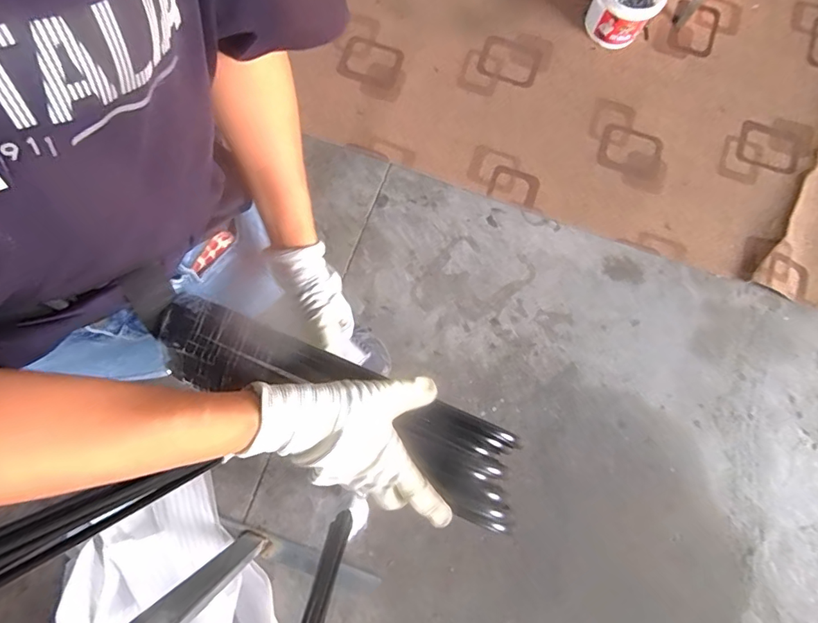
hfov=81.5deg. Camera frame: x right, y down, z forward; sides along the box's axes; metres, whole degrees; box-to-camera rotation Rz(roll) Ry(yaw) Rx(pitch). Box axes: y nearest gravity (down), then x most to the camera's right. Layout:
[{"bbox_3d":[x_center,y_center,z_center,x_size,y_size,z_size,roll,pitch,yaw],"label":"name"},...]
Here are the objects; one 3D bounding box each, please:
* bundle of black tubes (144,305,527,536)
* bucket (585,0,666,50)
[{"bbox_3d":[-0.059,0.074,0.396,0.332,0.041,0.079,27,81,1],"label":"bundle of black tubes"},{"bbox_3d":[0.633,-0.905,1.402,0.187,0.166,0.193,0,79,0],"label":"bucket"}]

